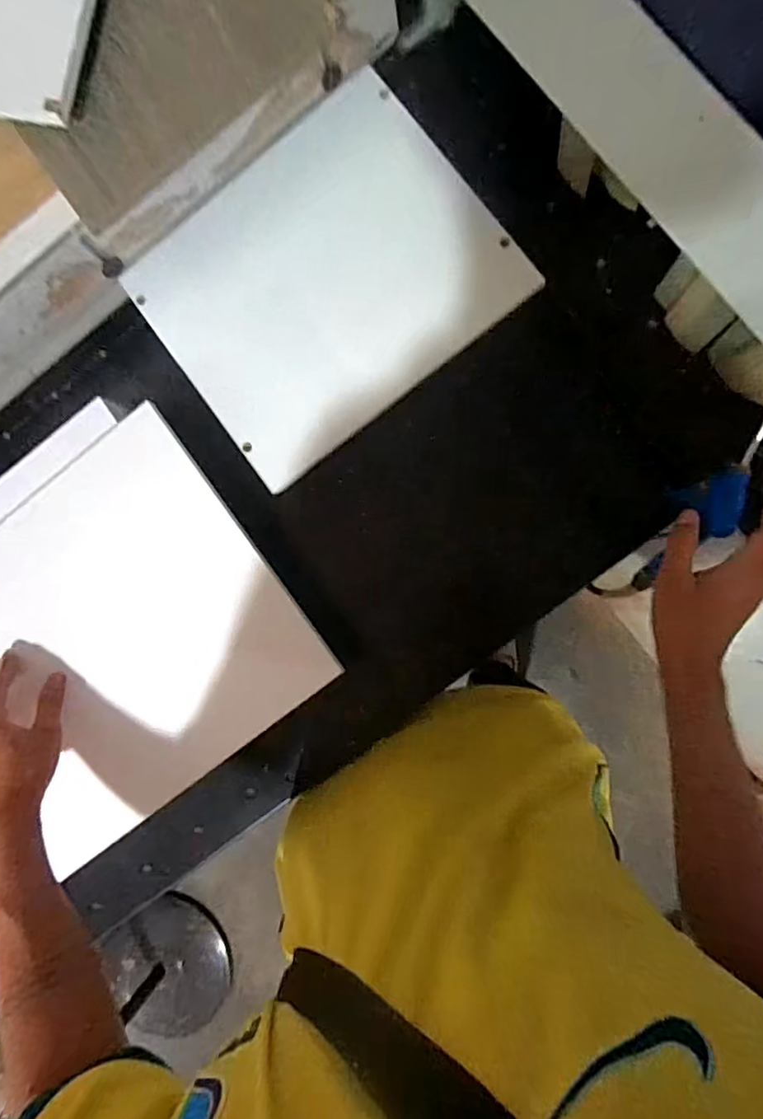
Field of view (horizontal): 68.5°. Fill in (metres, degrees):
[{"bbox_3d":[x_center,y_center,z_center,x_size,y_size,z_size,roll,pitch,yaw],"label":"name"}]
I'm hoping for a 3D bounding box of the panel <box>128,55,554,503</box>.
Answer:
[{"bbox_3d":[-0.067,-0.308,0.630,0.364,0.023,0.304,-37,91,8],"label":"panel"}]

